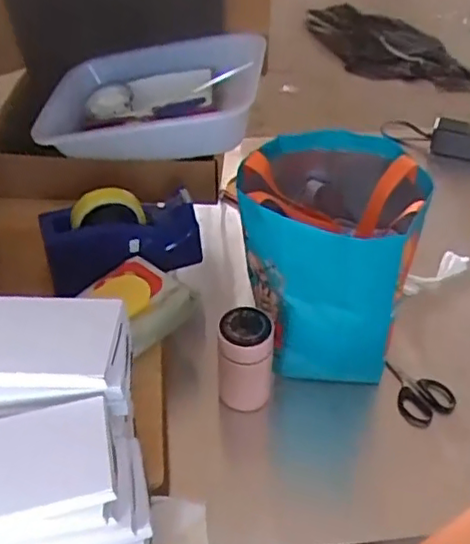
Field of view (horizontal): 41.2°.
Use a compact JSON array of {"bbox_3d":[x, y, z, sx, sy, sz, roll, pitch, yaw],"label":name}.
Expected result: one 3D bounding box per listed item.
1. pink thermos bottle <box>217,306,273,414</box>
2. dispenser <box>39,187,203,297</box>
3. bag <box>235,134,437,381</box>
[{"bbox_3d":[0.013,0.105,0.729,0.062,0.125,0.054,2,43,2],"label":"pink thermos bottle"},{"bbox_3d":[-0.146,-0.049,0.823,0.202,0.127,0.065,-6,20,-17],"label":"dispenser"},{"bbox_3d":[0.111,-0.027,0.777,0.207,0.227,0.213,11,45,12],"label":"bag"}]

